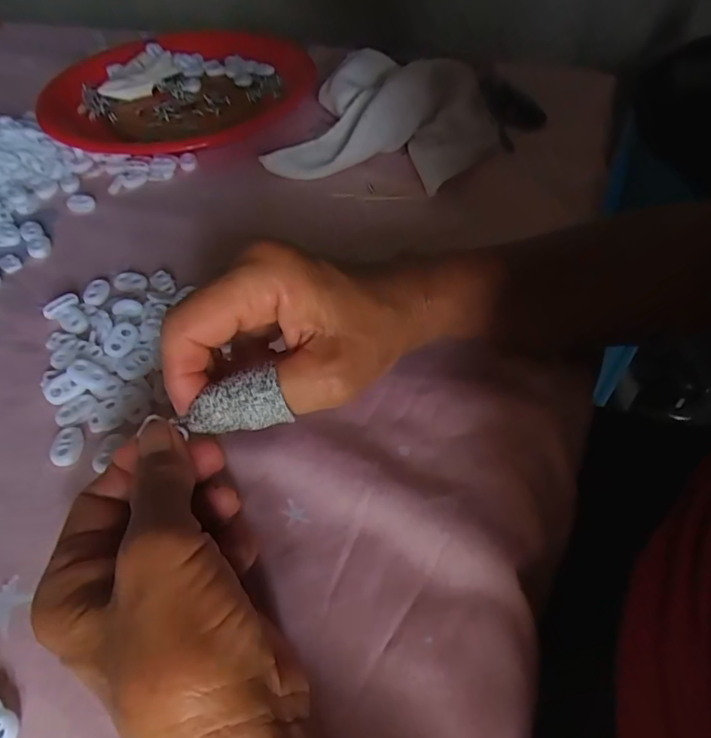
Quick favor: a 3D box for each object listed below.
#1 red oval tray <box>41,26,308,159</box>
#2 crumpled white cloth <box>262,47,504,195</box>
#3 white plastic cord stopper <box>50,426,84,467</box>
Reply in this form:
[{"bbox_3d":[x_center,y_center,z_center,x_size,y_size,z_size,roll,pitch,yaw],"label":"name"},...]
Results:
[{"bbox_3d":[-0.169,-0.280,0.531,0.246,0.034,0.255,-7,50,-3],"label":"red oval tray"},{"bbox_3d":[0.030,-0.210,0.438,0.166,0.069,0.128,12,52,13],"label":"crumpled white cloth"},{"bbox_3d":[-0.150,0.040,0.279,0.015,0.004,0.023,-6,50,-2],"label":"white plastic cord stopper"}]

